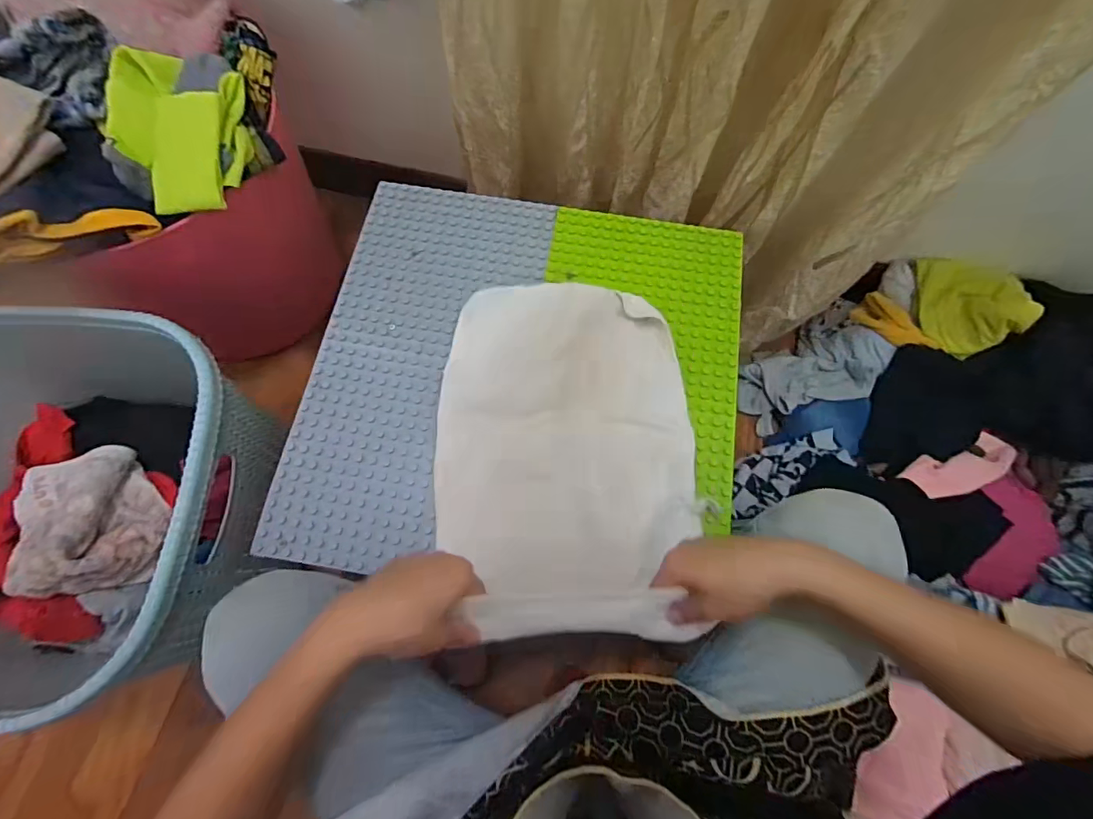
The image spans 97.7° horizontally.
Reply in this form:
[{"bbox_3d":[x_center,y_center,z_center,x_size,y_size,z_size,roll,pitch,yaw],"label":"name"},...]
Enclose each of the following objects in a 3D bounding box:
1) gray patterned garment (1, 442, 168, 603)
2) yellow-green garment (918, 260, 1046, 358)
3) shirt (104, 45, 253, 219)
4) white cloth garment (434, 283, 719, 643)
[{"bbox_3d":[-0.589,0.141,0.611,0.148,0.088,0.188,-23,73,-9],"label":"gray patterned garment"},{"bbox_3d":[0.737,-0.189,0.834,0.136,0.091,0.171,6,71,0],"label":"yellow-green garment"},{"bbox_3d":[-0.444,-0.339,0.569,0.157,0.047,0.196,-2,83,-5],"label":"shirt"},{"bbox_3d":[0.022,0.042,0.529,0.281,0.041,0.377,-1,71,-2],"label":"white cloth garment"}]

